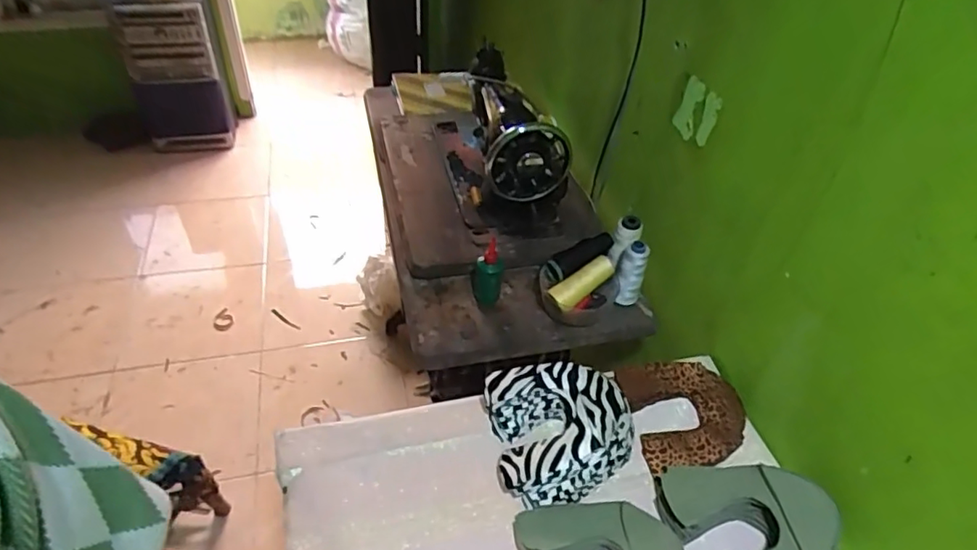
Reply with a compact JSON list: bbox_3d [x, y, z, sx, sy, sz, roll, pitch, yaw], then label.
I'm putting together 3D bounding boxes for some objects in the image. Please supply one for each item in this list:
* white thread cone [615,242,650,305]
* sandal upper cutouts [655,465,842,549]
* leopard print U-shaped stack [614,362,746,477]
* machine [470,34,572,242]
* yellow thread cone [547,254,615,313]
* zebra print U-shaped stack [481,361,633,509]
[{"bbox_3d":[0.223,0.001,0.909,0.042,0.108,0.047,19,44,16],"label":"white thread cone"},{"bbox_3d":[0.297,0.285,0.653,0.160,0.069,0.180,-9,44,-14],"label":"sandal upper cutouts"},{"bbox_3d":[0.266,0.181,0.778,0.151,0.033,0.155,-5,43,-10],"label":"leopard print U-shaped stack"},{"bbox_3d":[0.048,-0.245,1.095,0.152,0.247,0.333,-3,43,-8],"label":"machine"},{"bbox_3d":[0.148,0.012,0.906,0.112,0.037,0.036,-34,52,-11],"label":"yellow thread cone"},{"bbox_3d":[0.094,0.187,0.729,0.175,0.070,0.173,-8,44,-12],"label":"zebra print U-shaped stack"}]

